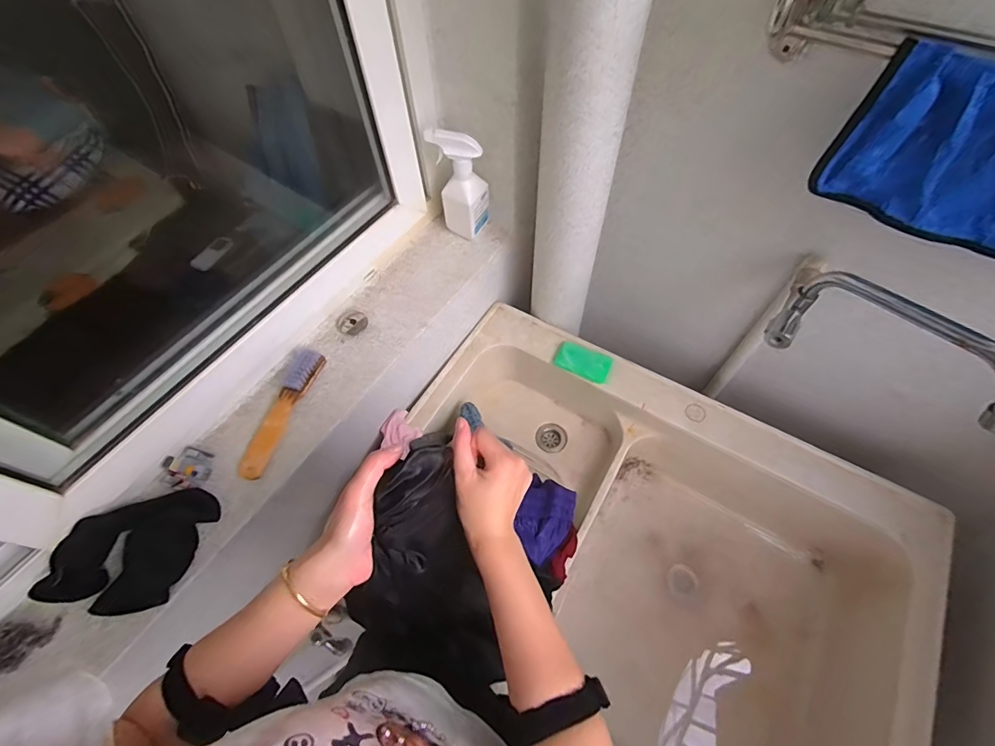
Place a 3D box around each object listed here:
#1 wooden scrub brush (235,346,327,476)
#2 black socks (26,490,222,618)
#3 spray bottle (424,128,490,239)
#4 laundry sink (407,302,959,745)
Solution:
[{"bbox_3d":[-0.314,0.053,0.653,0.037,0.039,0.198,15,61,11],"label":"wooden scrub brush"},{"bbox_3d":[-0.447,0.211,0.551,0.146,0.023,0.146,18,69,-11],"label":"black socks"},{"bbox_3d":[-0.060,-0.321,0.766,0.070,0.185,0.064,26,64,16],"label":"spray bottle"},{"bbox_3d":[0.209,0.314,0.803,0.824,0.257,0.584,26,64,17],"label":"laundry sink"}]

